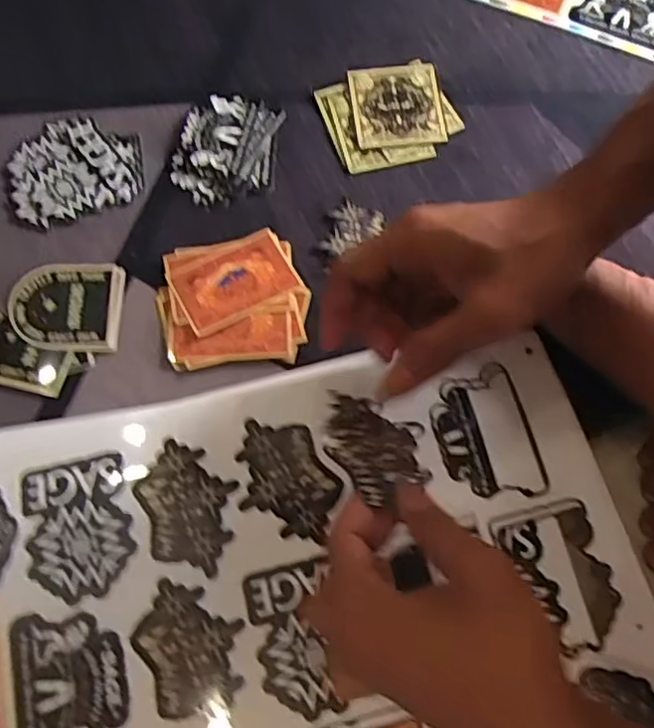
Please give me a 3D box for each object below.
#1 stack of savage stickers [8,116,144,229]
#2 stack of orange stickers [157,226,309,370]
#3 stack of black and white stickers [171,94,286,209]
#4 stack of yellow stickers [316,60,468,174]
[{"bbox_3d":[-0.185,-0.146,0.461,0.094,0.006,0.081,-21,72,-7],"label":"stack of savage stickers"},{"bbox_3d":[-0.064,-0.044,0.425,0.096,0.006,0.094,-12,71,-4],"label":"stack of orange stickers"},{"bbox_3d":[-0.075,-0.160,0.466,0.073,0.008,0.088,5,71,1],"label":"stack of black and white stickers"},{"bbox_3d":[0.048,-0.191,0.476,0.094,0.008,0.082,-20,72,-7],"label":"stack of yellow stickers"}]

